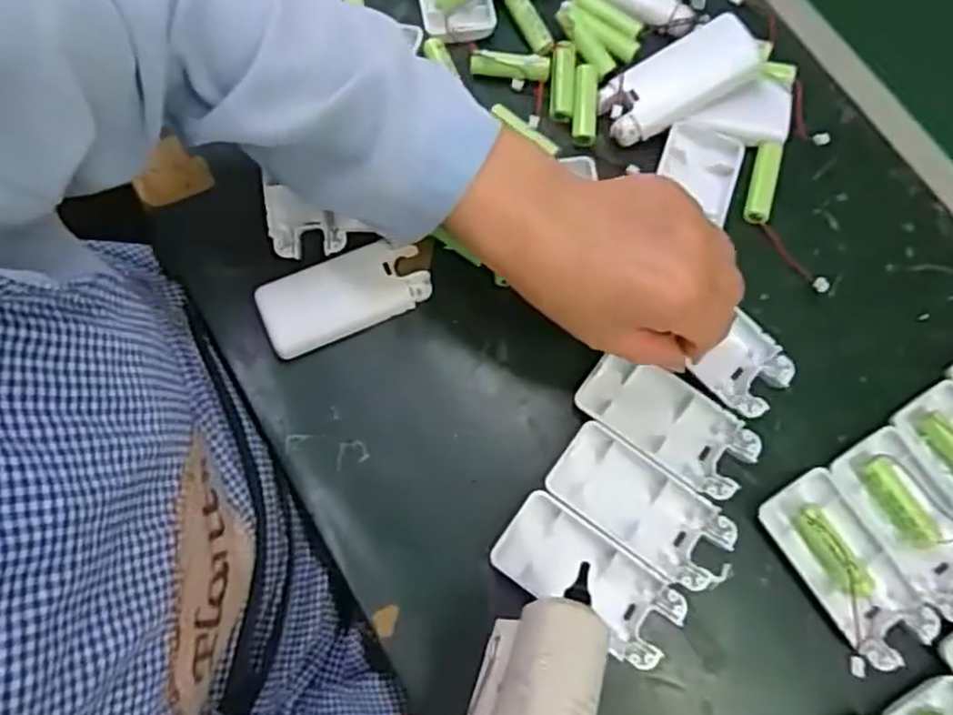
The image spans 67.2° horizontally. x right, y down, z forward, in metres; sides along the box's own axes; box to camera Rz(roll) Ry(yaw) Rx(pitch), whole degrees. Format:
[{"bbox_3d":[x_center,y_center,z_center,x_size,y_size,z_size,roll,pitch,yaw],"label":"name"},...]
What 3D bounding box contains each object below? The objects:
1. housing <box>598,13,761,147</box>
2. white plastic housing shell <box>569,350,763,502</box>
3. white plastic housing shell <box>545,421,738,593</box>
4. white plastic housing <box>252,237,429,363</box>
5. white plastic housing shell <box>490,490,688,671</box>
[{"bbox_3d":[0.123,-0.169,0.436,0.094,0.019,0.046,-25,75,-6],"label":"housing"},{"bbox_3d":[0.103,0.035,0.389,0.094,0.011,0.047,36,78,11],"label":"white plastic housing shell"},{"bbox_3d":[0.085,0.078,0.375,0.093,0.011,0.046,36,78,11],"label":"white plastic housing shell"},{"bbox_3d":[-0.075,-0.035,0.410,0.093,0.015,0.043,-24,75,-6],"label":"white plastic housing"},{"bbox_3d":[0.056,0.112,0.364,0.094,0.014,0.045,36,78,11],"label":"white plastic housing shell"}]

